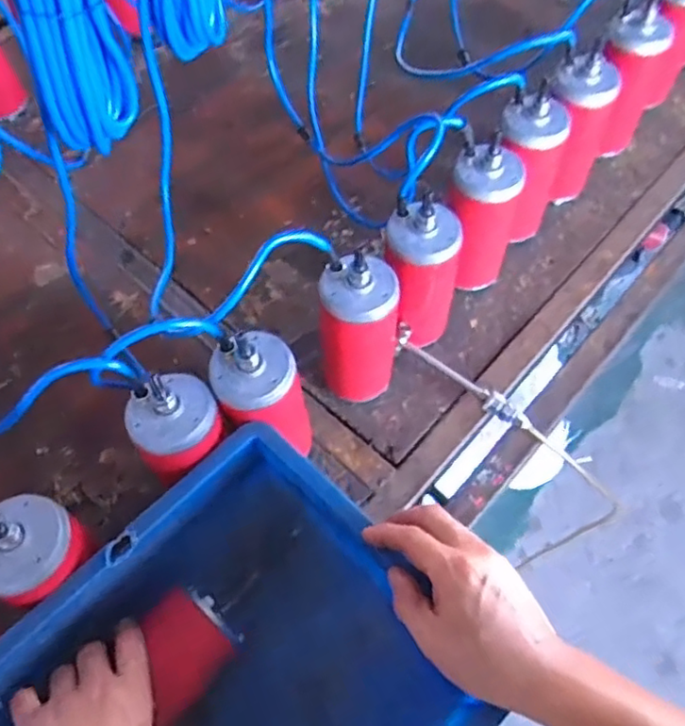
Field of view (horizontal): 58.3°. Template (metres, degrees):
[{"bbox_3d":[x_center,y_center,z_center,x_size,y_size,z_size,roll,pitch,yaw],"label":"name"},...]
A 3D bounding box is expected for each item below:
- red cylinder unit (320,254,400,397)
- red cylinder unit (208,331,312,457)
[{"bbox_3d":[0.016,-0.013,0.625,0.090,0.187,0.088,-14,62,-5],"label":"red cylinder unit"},{"bbox_3d":[-0.073,0.047,0.594,0.077,0.198,0.077,-35,65,-15],"label":"red cylinder unit"}]

